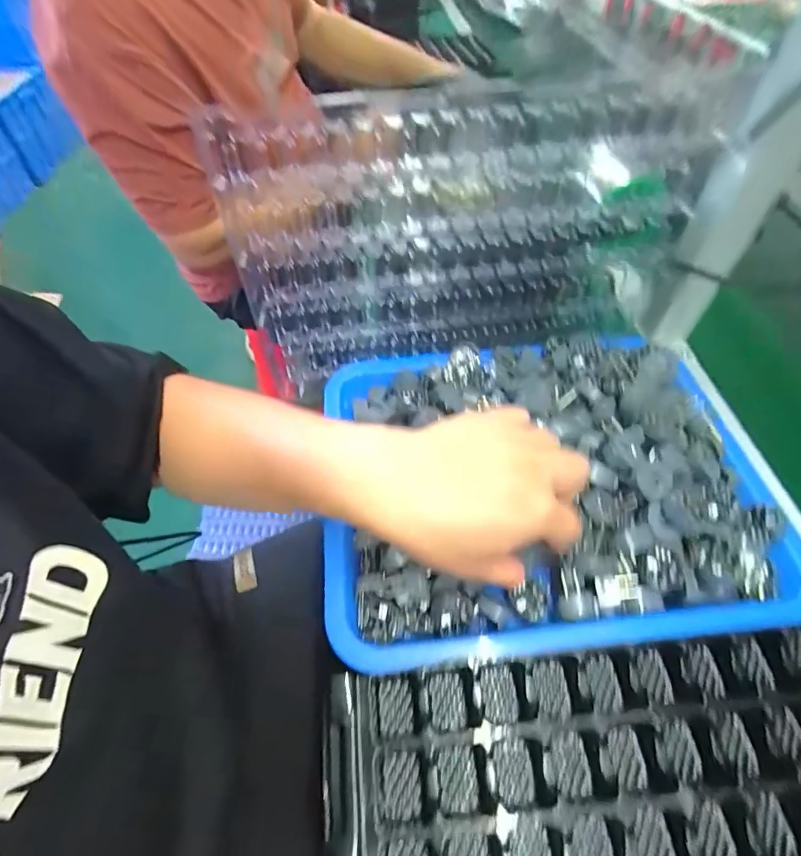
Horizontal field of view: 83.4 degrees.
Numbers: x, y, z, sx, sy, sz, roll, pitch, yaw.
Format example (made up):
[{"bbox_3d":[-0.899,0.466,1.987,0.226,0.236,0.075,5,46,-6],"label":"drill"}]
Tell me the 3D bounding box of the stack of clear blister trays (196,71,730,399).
[{"bbox_3d":[0.061,-0.148,0.376,0.380,0.220,0.031,-8,48,-3],"label":"stack of clear blister trays"}]

